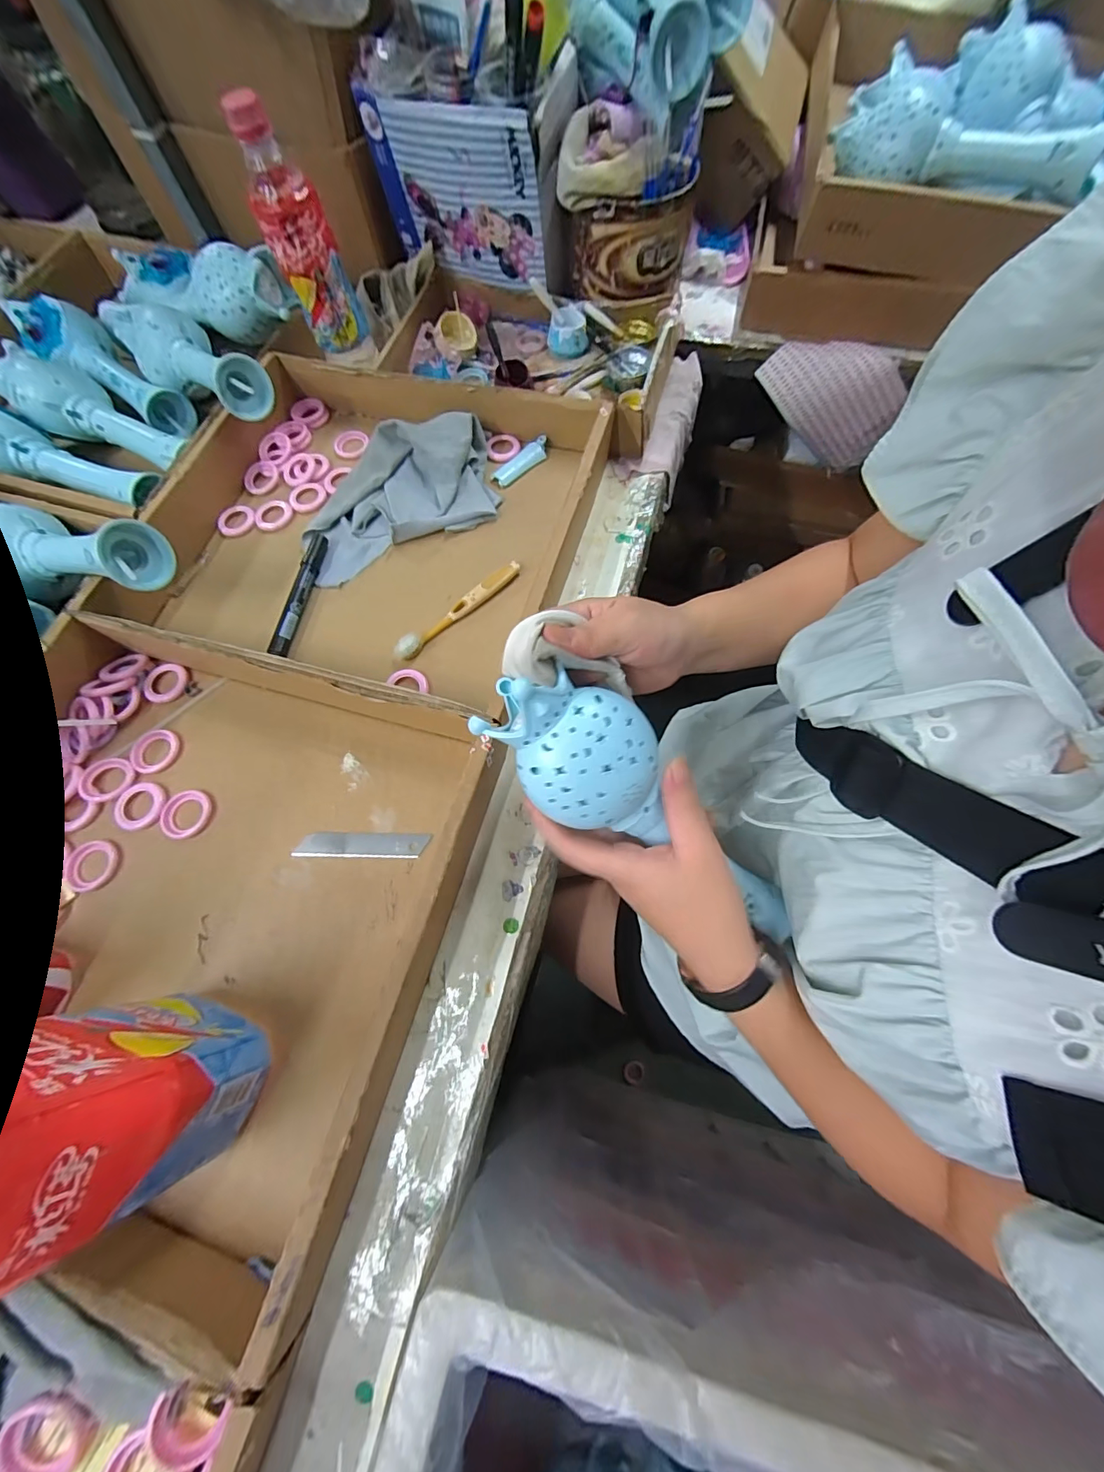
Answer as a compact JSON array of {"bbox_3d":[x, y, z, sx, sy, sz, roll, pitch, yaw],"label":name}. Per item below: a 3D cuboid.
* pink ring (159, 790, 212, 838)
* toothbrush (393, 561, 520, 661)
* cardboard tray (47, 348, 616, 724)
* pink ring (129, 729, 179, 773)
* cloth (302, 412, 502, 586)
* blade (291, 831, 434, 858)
[{"bbox_3d":[-0.286,0.061,0.365,0.036,0.004,0.037,0,70,1],"label":"pink ring"},{"bbox_3d":[-0.083,-0.114,0.422,0.137,0.010,0.020,-39,74,-12],"label":"toothbrush"},{"bbox_3d":[-0.168,-0.203,0.439,0.377,0.082,0.343,15,71,6],"label":"cardboard tray"},{"bbox_3d":[-0.327,0.012,0.385,0.038,0.004,0.037,0,70,1],"label":"pink ring"},{"bbox_3d":[-0.147,-0.240,0.449,0.204,0.038,0.115,-25,73,-11],"label":"cloth"},{"bbox_3d":[-0.142,0.082,0.351,0.099,0.004,0.018,0,68,2],"label":"blade"}]

